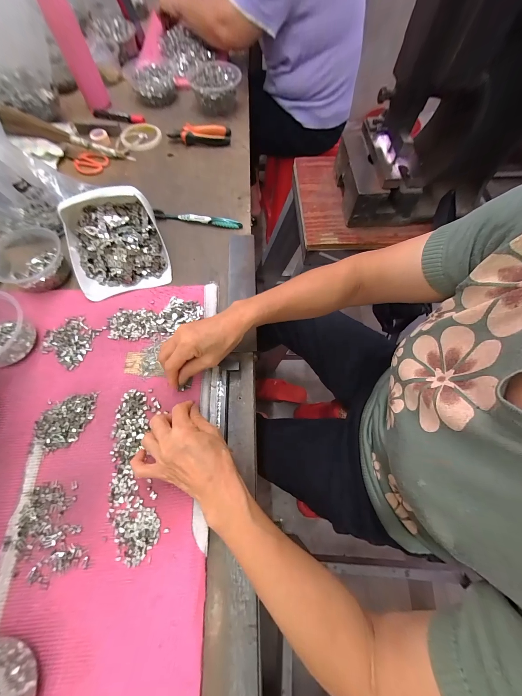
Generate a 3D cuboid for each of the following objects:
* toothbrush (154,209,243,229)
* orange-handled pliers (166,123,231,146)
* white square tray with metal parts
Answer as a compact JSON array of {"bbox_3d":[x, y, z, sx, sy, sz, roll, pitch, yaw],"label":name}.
[{"bbox_3d":[-0.128,-0.262,0.518,0.178,0.012,0.015,8,67,2],"label":"toothbrush"},{"bbox_3d":[-0.150,-0.527,0.629,0.147,0.030,0.044,-7,67,-4],"label":"orange-handled pliers"},{"bbox_3d":[-0.257,-0.188,0.455,0.157,0.048,0.182,-17,95,-9],"label":"white square tray with metal parts"}]

